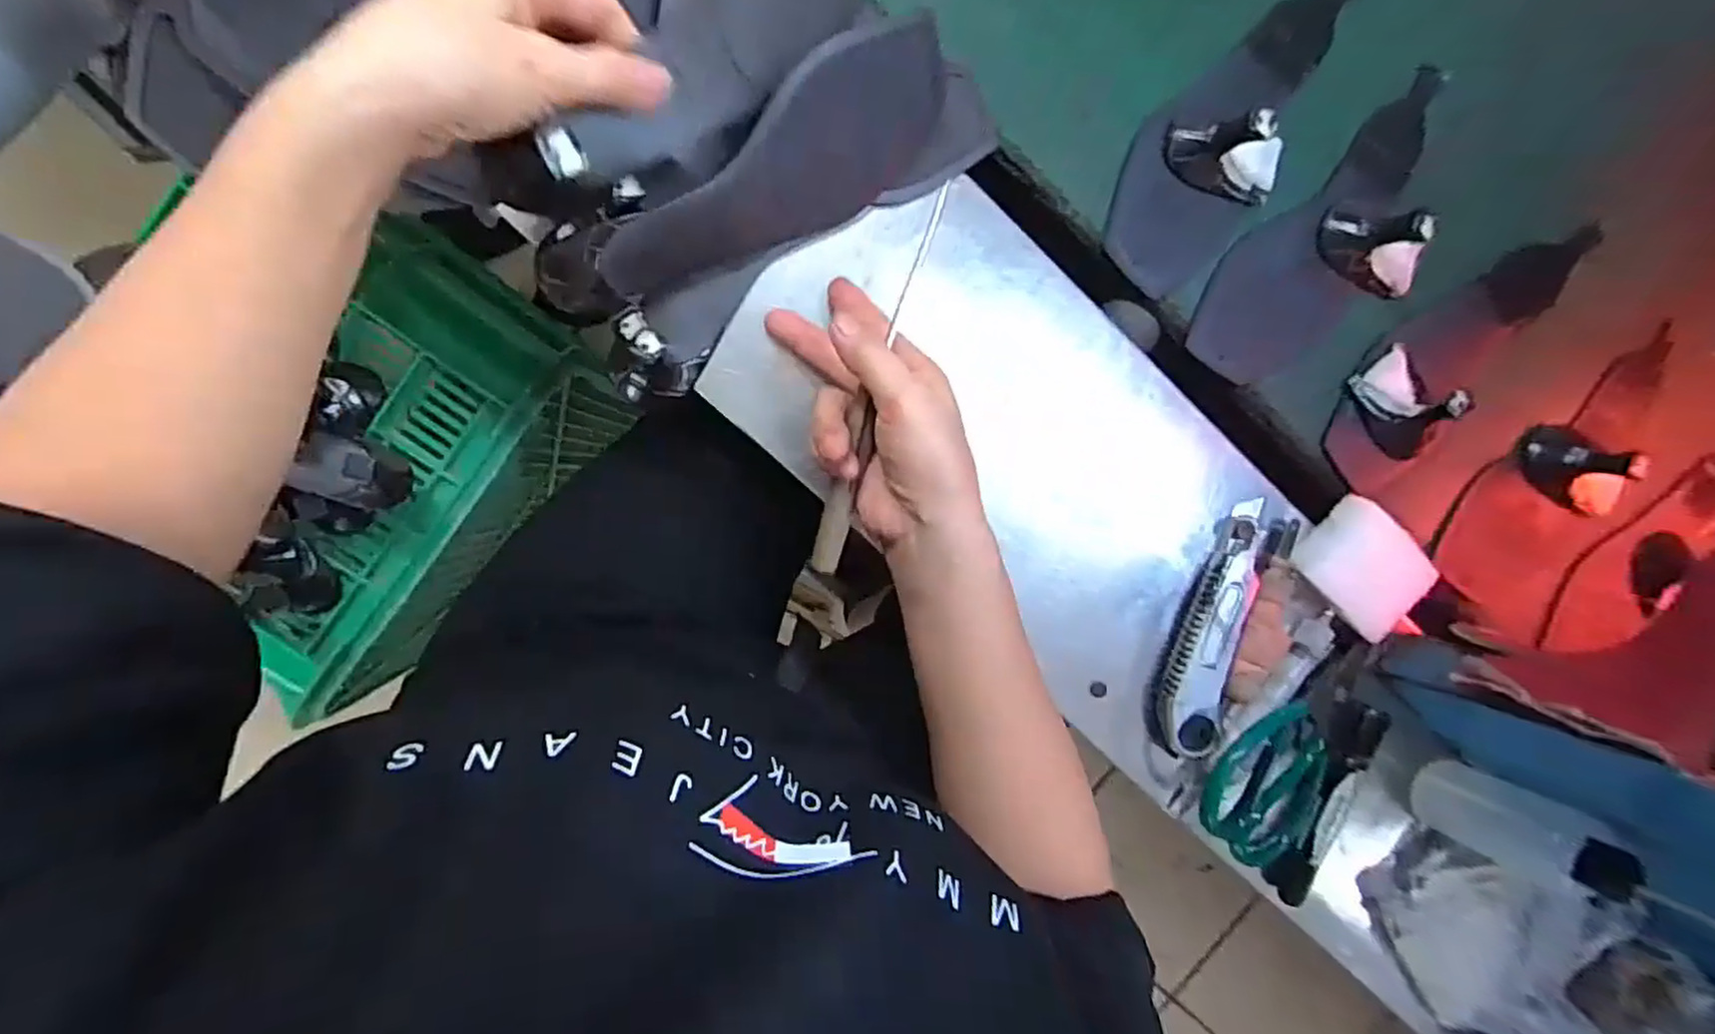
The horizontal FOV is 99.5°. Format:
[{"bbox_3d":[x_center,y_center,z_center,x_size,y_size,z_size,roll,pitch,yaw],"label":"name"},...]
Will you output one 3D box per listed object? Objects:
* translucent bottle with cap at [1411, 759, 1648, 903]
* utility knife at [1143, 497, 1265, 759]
[{"bbox_3d":[0.404,0.191,0.439,0.054,0.115,0.048,30,90,-9],"label":"translucent bottle with cap"},{"bbox_3d":[0.221,0.070,0.458,0.039,0.028,0.161,13,93,-9],"label":"utility knife"}]

